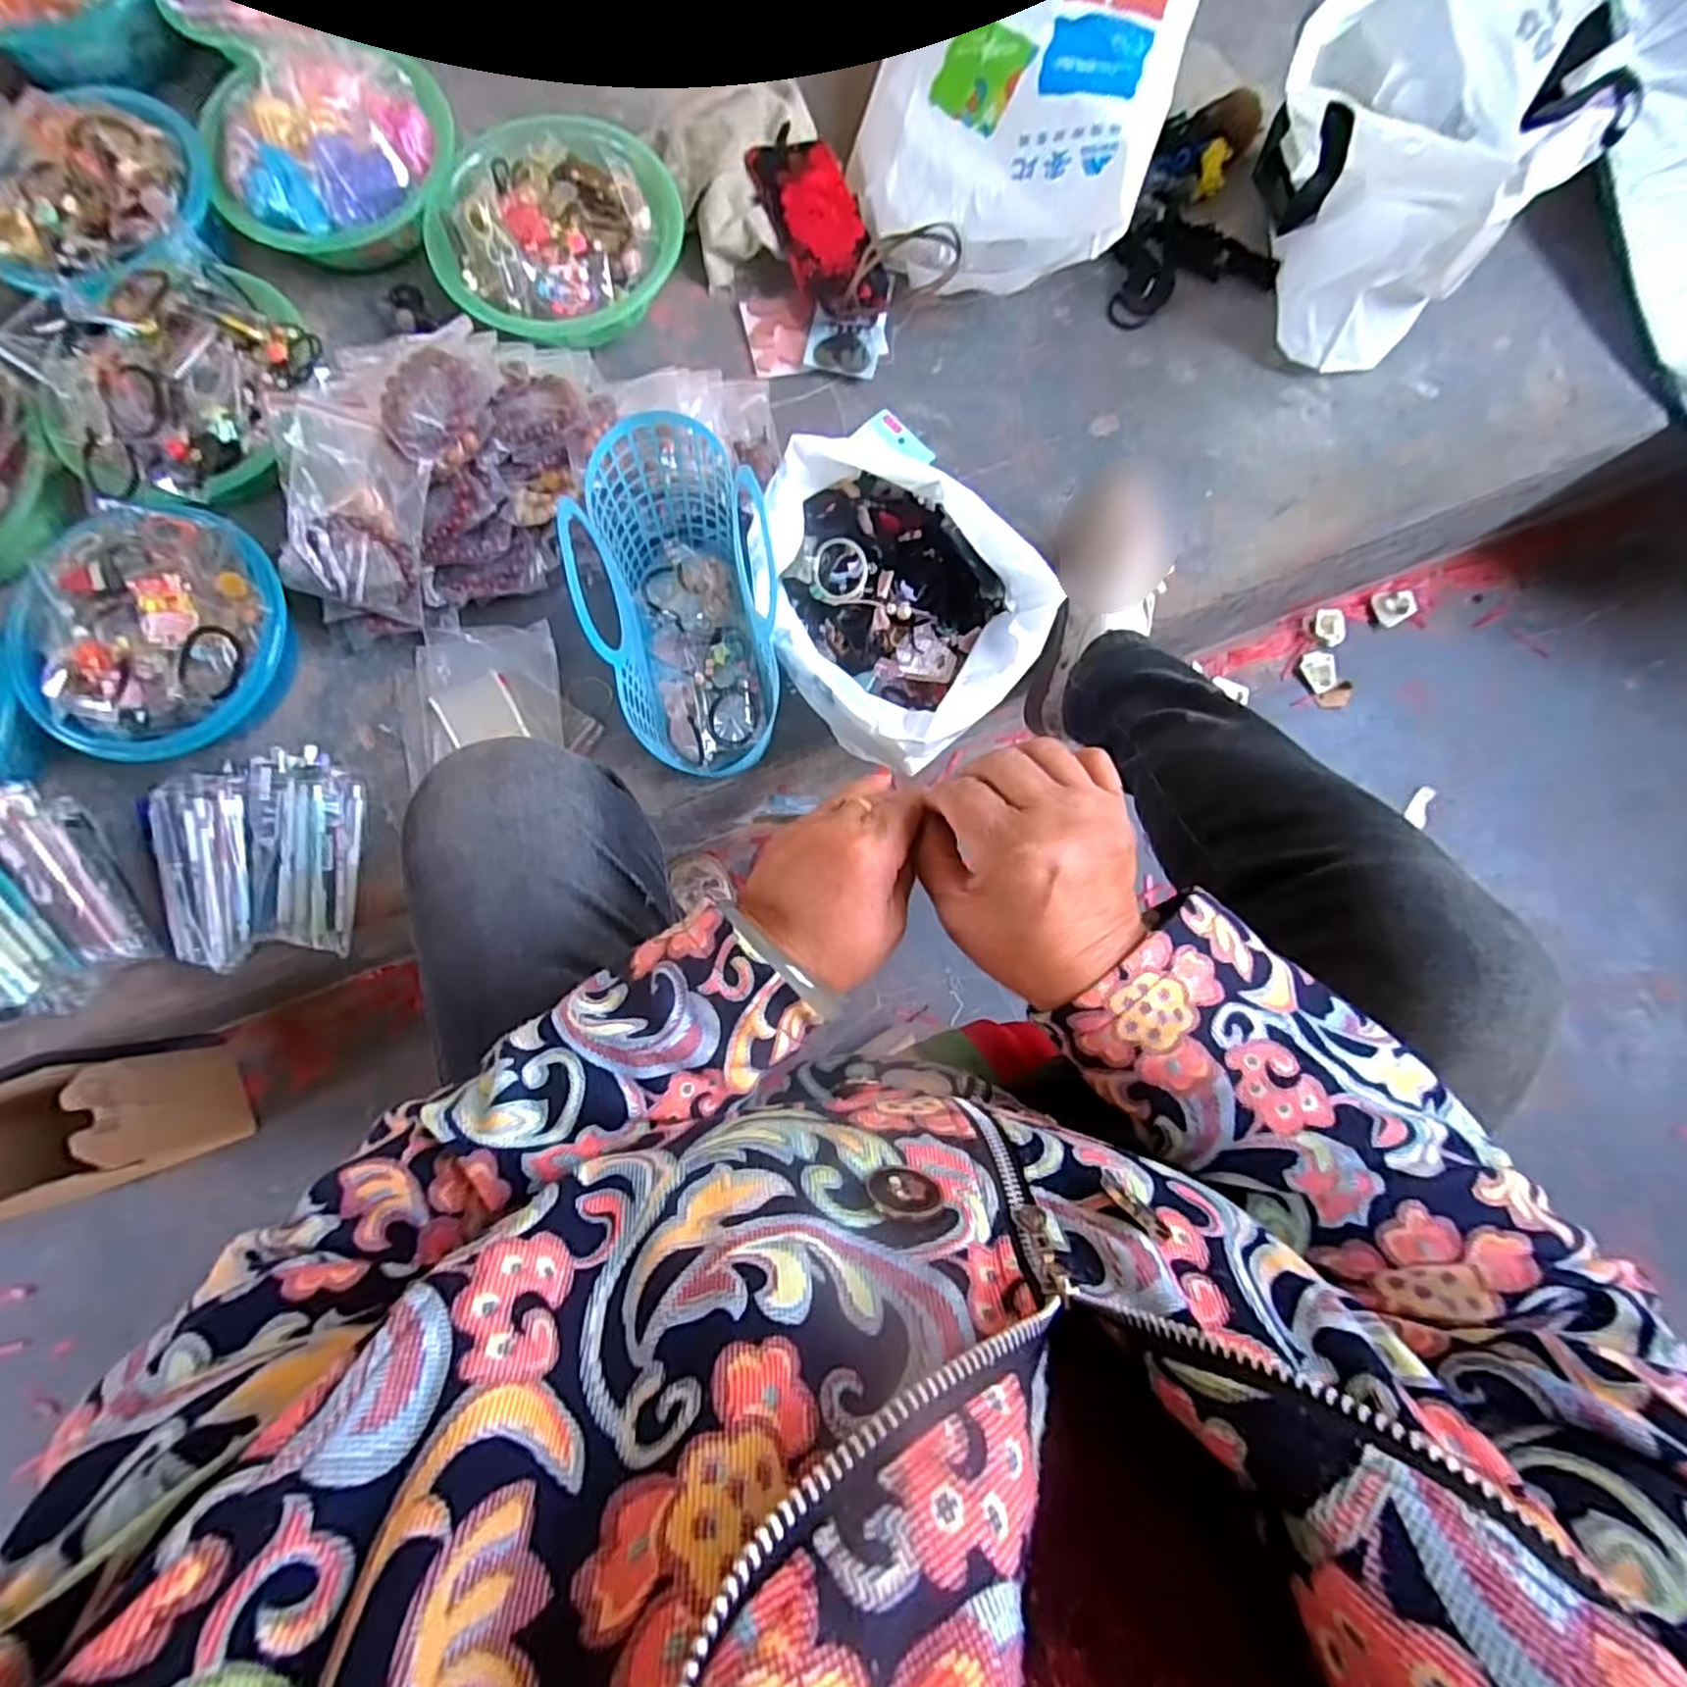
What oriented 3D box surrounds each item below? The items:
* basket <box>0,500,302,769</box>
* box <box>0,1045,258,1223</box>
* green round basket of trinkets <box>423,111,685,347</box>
[{"bbox_3d":[-0.599,-0.183,0.639,0.197,0.079,0.223,38,83,5],"label":"basket"},{"bbox_3d":[-0.789,0.299,0.716,0.252,0.176,0.111,-22,82,-4],"label":"box"},{"bbox_3d":[-0.280,-0.608,0.718,0.230,0.079,0.211,0,81,0],"label":"green round basket of trinkets"}]

